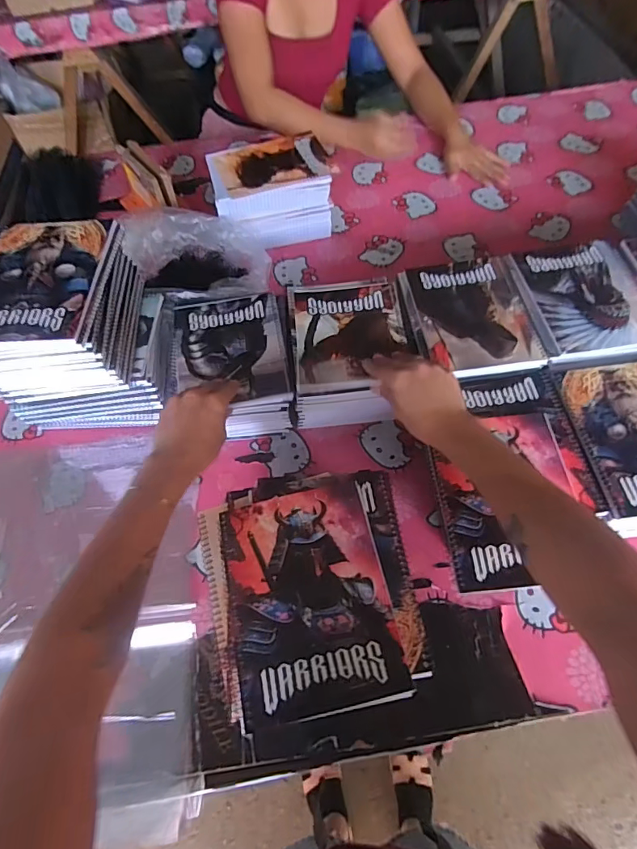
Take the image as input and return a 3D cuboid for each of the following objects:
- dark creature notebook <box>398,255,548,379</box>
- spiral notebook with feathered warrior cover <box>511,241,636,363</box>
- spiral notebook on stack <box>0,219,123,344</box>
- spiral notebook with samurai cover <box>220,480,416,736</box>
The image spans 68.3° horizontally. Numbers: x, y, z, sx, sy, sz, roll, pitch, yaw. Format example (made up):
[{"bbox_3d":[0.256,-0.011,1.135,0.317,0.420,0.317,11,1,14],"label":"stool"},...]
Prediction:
[{"bbox_3d":[0.207,-0.154,0.649,0.152,0.011,0.203,-8,59,-1],"label":"dark creature notebook"},{"bbox_3d":[0.371,-0.175,0.649,0.160,0.011,0.207,-6,59,0],"label":"spiral notebook with feathered warrior cover"},{"bbox_3d":[-0.330,-0.175,0.559,0.147,0.012,0.201,-2,59,2],"label":"spiral notebook on stack"},{"bbox_3d":[-0.011,0.158,0.438,0.144,0.008,0.195,-12,59,-4],"label":"spiral notebook with samurai cover"}]

